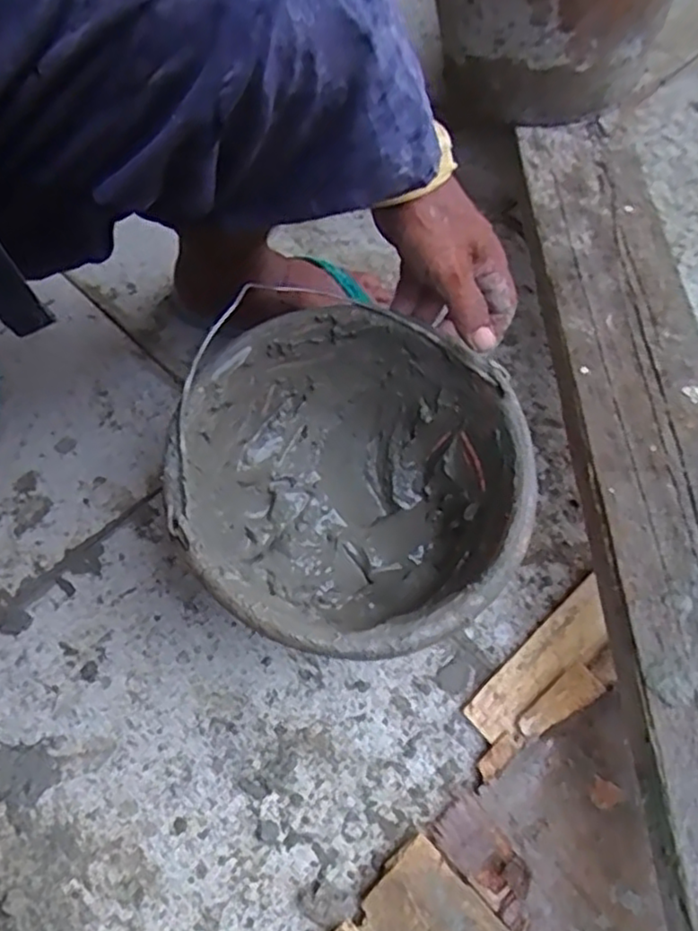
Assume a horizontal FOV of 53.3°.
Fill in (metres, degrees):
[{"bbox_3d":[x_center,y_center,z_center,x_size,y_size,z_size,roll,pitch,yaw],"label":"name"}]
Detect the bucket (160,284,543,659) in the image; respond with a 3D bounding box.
[{"bbox_3d":[0.002,0.030,0.504,0.226,0.152,0.235,-1,59,1],"label":"bucket"}]

